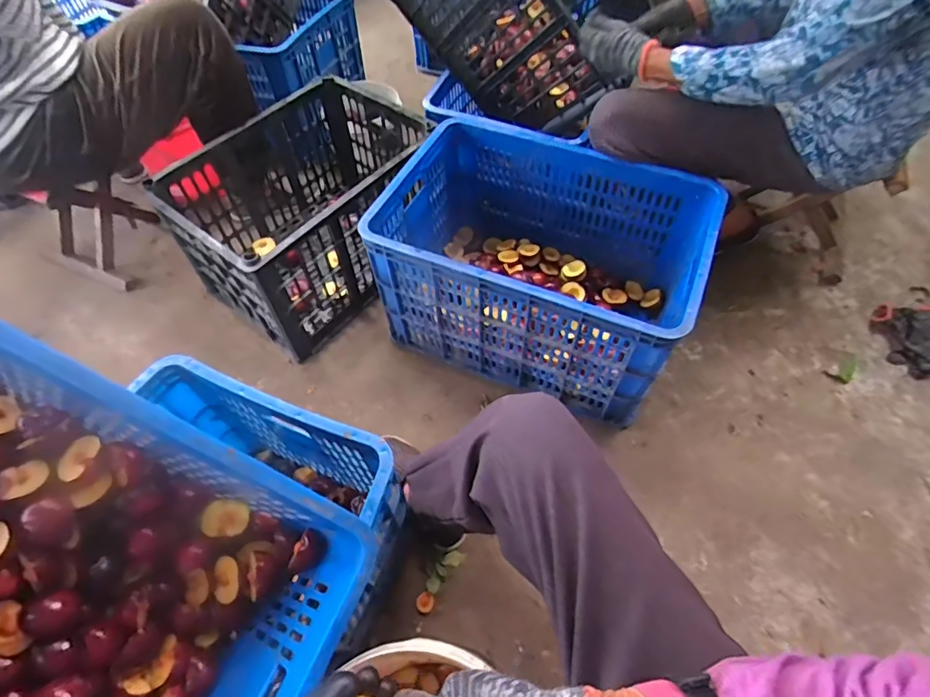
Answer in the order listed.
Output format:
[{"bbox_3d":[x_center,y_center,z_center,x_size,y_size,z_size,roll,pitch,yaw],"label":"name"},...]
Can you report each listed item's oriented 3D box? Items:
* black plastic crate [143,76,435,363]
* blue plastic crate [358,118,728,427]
[{"bbox_3d":[-0.323,-0.295,1.066,0.330,0.287,0.488,33,63,19],"label":"black plastic crate"},{"bbox_3d":[0.143,-0.163,0.953,0.530,0.302,0.374,22,60,14],"label":"blue plastic crate"}]

